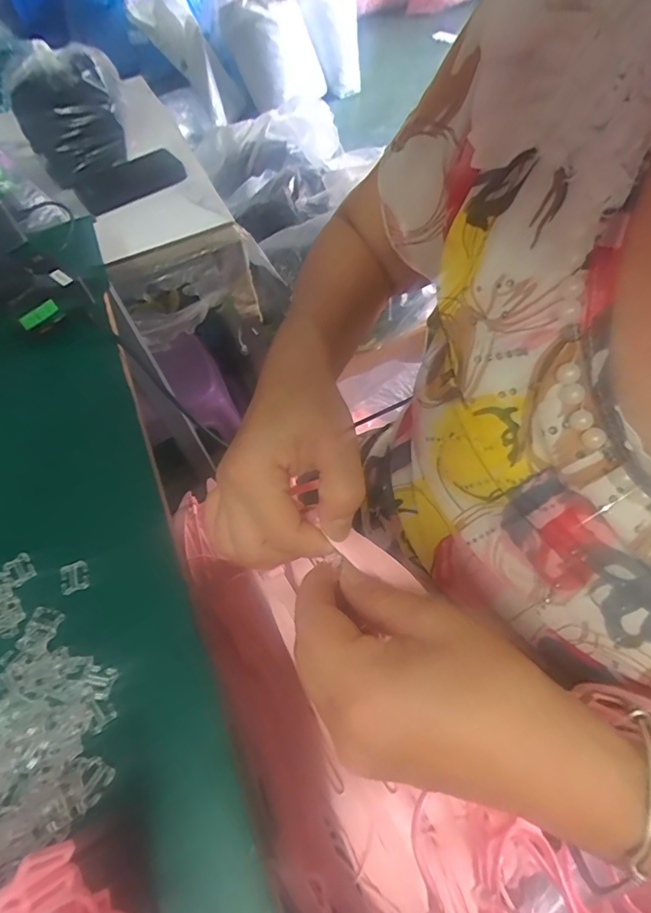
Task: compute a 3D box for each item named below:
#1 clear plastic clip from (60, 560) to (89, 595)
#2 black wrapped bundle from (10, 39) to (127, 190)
[{"bbox_3d":[-0.166,0.079,0.296,0.016,0.004,0.020,-18,59,-6],"label":"clear plastic clip"},{"bbox_3d":[-0.359,-0.492,0.647,0.152,0.124,0.083,-27,61,-12],"label":"black wrapped bundle"}]

